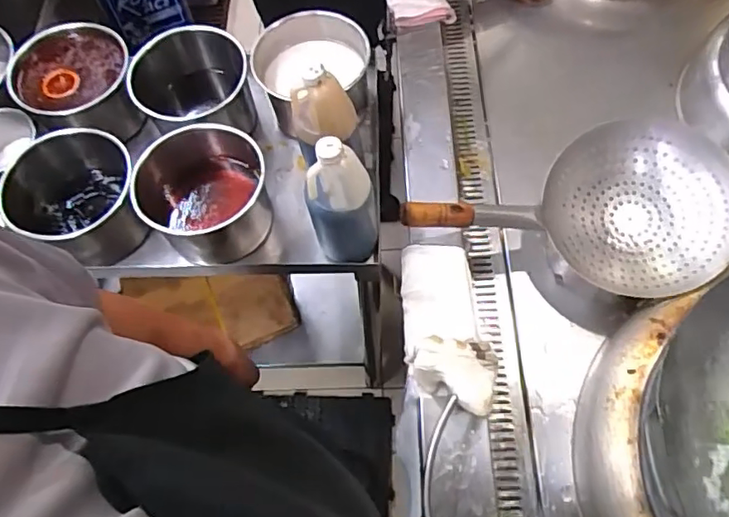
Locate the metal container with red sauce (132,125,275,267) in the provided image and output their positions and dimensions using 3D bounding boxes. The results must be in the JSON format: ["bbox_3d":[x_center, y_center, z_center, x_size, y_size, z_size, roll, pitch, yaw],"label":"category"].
[{"bbox_3d":[-0.219,-0.087,0.811,0.162,0.121,0.177,-1,64,2],"label":"metal container with red sauce"}]

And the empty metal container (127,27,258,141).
[{"bbox_3d":[-0.258,-0.242,0.908,0.174,0.150,0.192,-21,65,-8],"label":"empty metal container"}]

